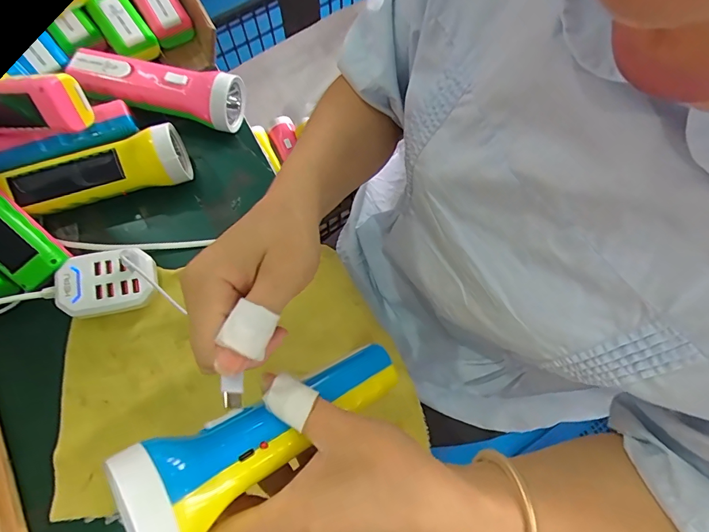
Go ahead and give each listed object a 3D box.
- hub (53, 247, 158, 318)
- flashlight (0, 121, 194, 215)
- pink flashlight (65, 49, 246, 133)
[{"bbox_3d":[-0.210,0.014,0.346,0.075,0.032,0.055,-14,73,-4],"label":"hub"},{"bbox_3d":[-0.234,-0.083,0.372,0.153,0.040,0.045,-19,74,-6],"label":"flashlight"},{"bbox_3d":[-0.197,-0.178,0.401,0.161,0.048,0.051,15,74,4],"label":"pink flashlight"}]

